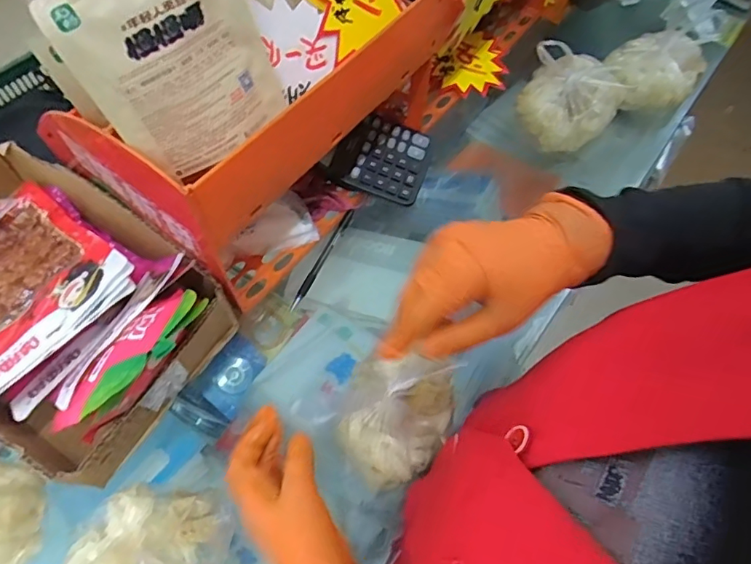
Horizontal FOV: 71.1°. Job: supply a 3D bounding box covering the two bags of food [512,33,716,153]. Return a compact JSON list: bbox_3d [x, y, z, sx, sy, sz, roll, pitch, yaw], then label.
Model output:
[{"bbox_3d":[0.339,-0.271,0.715,0.285,0.091,0.103,-18,65,-11],"label":"two bags of food"}]

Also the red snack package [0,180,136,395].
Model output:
[{"bbox_3d":[-0.359,-0.001,0.529,0.175,0.014,0.230,-43,57,-15],"label":"red snack package"}]

